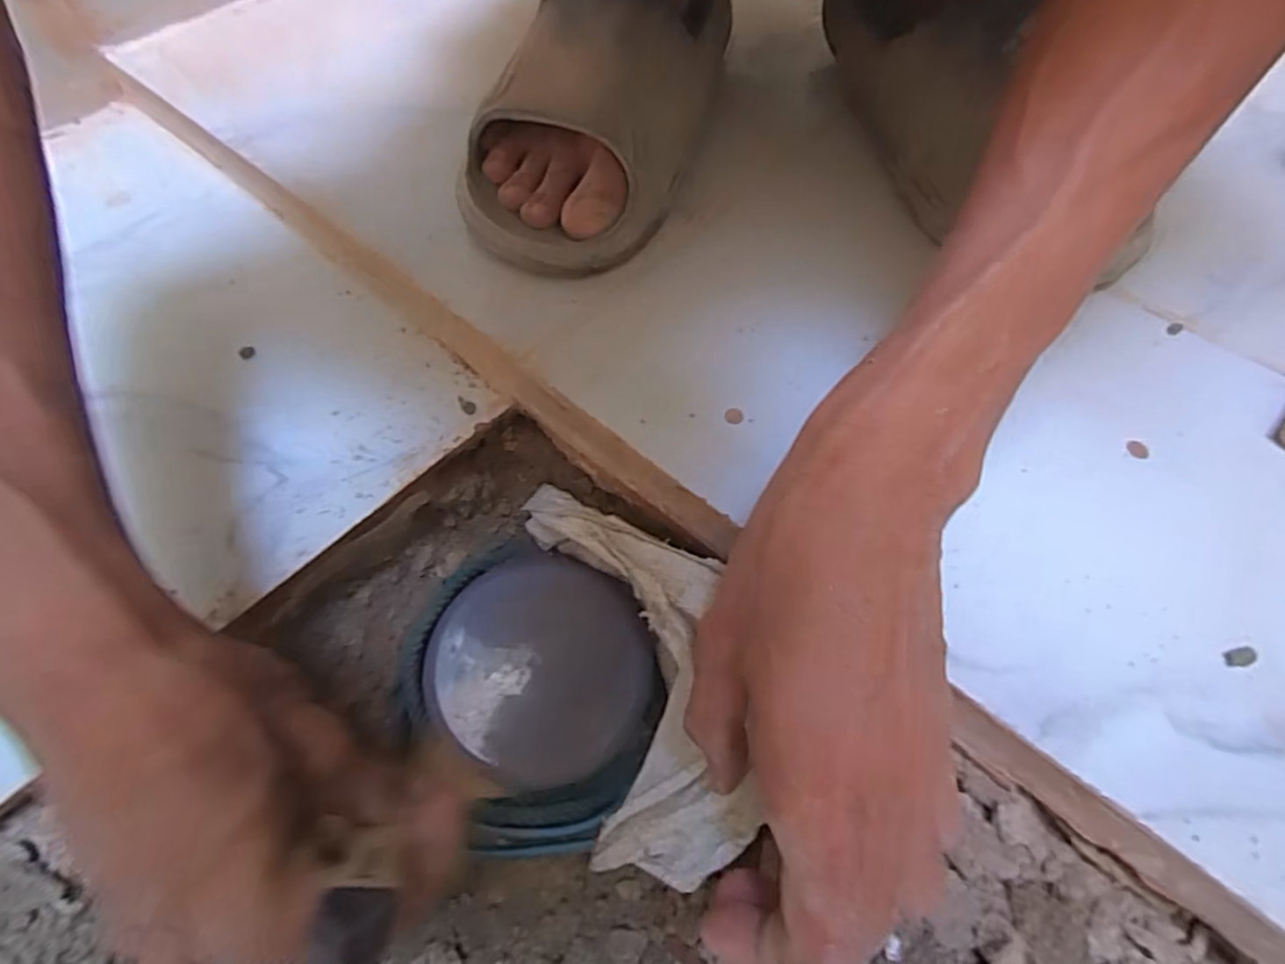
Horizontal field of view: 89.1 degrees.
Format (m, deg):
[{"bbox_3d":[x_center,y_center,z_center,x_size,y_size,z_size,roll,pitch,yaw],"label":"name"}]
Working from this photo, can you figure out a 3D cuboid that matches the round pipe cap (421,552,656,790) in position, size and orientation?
[{"bbox_3d":[-0.054,0.095,0.346,0.119,0.020,0.111,0,59,1],"label":"round pipe cap"}]

